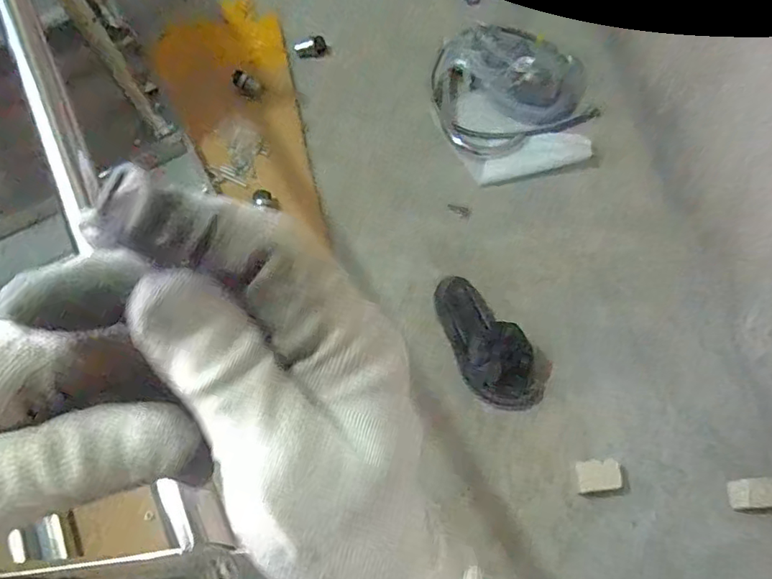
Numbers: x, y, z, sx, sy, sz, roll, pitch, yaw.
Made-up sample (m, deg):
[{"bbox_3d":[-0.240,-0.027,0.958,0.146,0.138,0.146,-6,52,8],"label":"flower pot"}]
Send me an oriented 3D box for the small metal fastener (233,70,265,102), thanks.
[{"bbox_3d":[-0.293,-0.432,1.165,0.066,0.046,0.034,31,70,16],"label":"small metal fastener"}]

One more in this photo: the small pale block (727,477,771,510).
[{"bbox_3d":[0.535,0.293,0.783,0.072,0.045,0.040,-2,65,2],"label":"small pale block"}]

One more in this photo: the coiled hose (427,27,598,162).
[{"bbox_3d":[0.259,-0.429,1.115,0.322,0.093,0.295,-1,65,2],"label":"coiled hose"}]

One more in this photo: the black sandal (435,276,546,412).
[{"bbox_3d":[0.154,0.079,0.888,0.105,0.083,0.248,-26,66,-9],"label":"black sandal"}]

